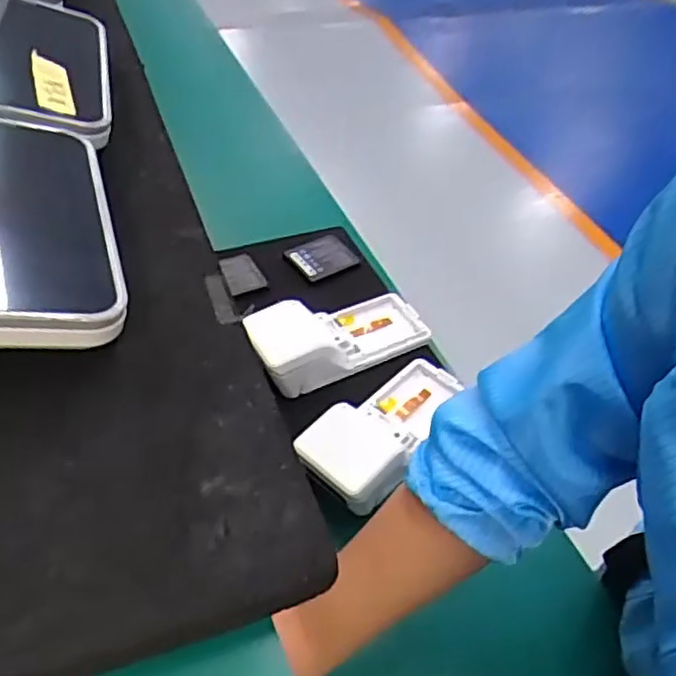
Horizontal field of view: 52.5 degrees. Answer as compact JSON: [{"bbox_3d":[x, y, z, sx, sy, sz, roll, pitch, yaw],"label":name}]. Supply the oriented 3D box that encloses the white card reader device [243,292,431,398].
[{"bbox_3d":[0.006,-0.009,0.727,0.203,0.057,0.087,-24,54,-28],"label":"white card reader device"}]

